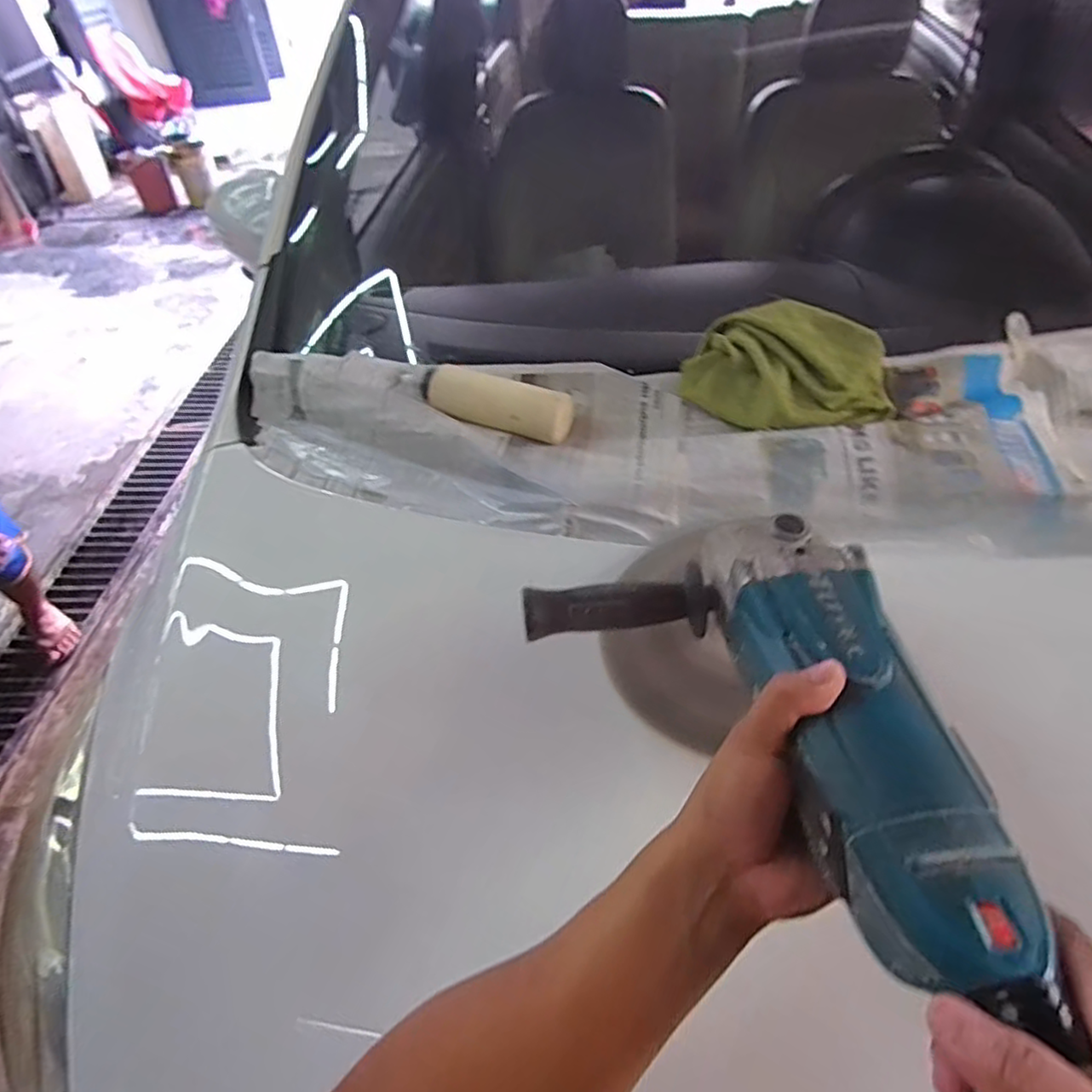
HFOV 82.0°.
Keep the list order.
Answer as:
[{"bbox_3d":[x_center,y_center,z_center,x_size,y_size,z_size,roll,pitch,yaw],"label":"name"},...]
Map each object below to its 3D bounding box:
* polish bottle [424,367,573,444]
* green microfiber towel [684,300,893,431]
[{"bbox_3d":[-0.054,-0.151,0.659,0.161,0.046,0.050,16,48,19],"label":"polish bottle"},{"bbox_3d":[0.241,-0.177,0.624,0.197,0.079,0.102,17,48,20],"label":"green microfiber towel"}]

